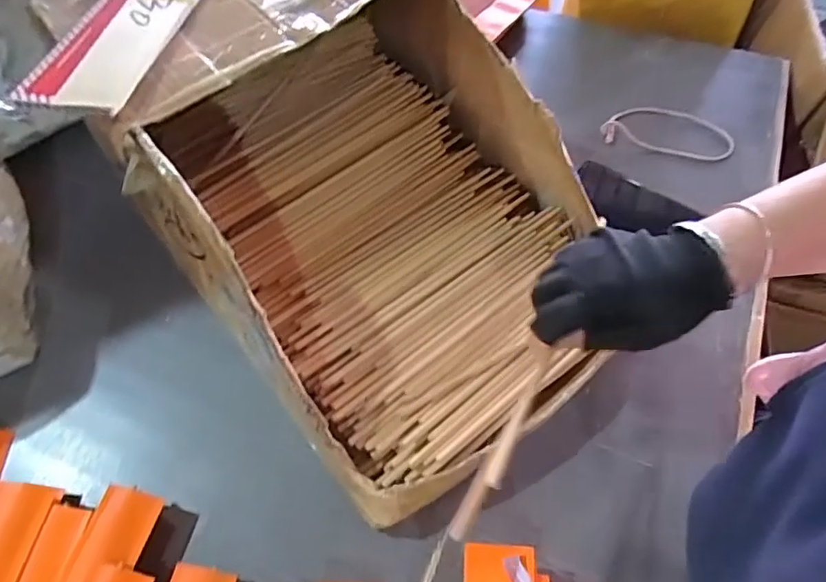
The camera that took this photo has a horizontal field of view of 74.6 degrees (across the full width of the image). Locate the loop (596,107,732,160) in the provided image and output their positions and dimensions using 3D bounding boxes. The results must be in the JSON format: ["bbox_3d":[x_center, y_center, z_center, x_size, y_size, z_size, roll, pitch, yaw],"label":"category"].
[{"bbox_3d":[0.297,-0.195,0.643,0.144,0.019,0.087,8,54,3],"label":"loop"}]

